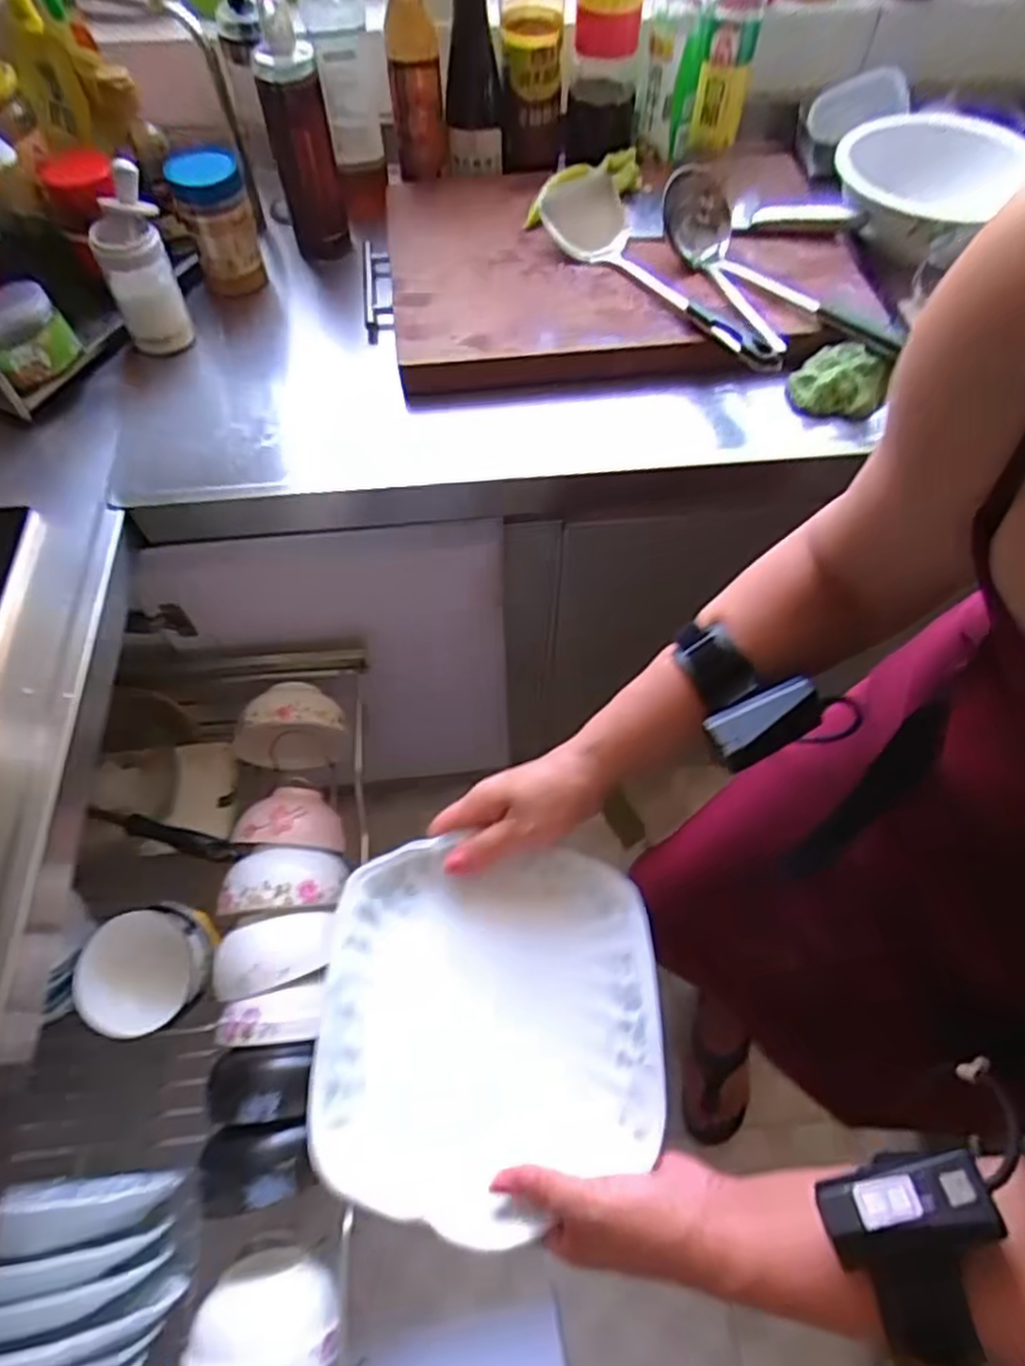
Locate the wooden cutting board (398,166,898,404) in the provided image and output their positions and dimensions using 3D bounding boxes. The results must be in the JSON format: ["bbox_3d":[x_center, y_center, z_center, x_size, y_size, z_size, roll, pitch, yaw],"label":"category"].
[{"bbox_3d":[0.110,-0.448,0.794,0.467,0.053,0.315,-5,61,-3],"label":"wooden cutting board"}]

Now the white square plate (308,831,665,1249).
[{"bbox_3d":[-0.013,0.203,0.452,0.195,0.033,0.203,1,60,1],"label":"white square plate"}]

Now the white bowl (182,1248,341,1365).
[{"bbox_3d":[-0.200,0.517,0.607,0.112,0.070,0.083,-9,61,-5],"label":"white bowl"}]

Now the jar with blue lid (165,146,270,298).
[{"bbox_3d":[-0.304,-0.478,0.776,0.068,0.119,0.062,0,60,0],"label":"jar with blue lid"}]

